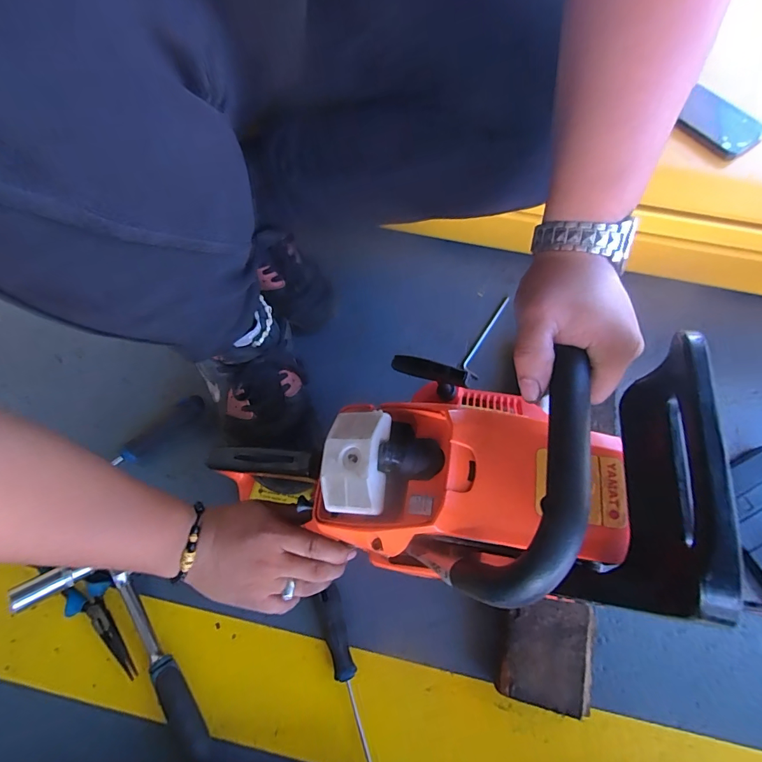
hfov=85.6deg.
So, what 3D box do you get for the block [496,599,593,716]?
[{"bbox_3d":[0.164,0.273,0.422,0.090,0.044,0.097,13,67,5],"label":"block"}]

